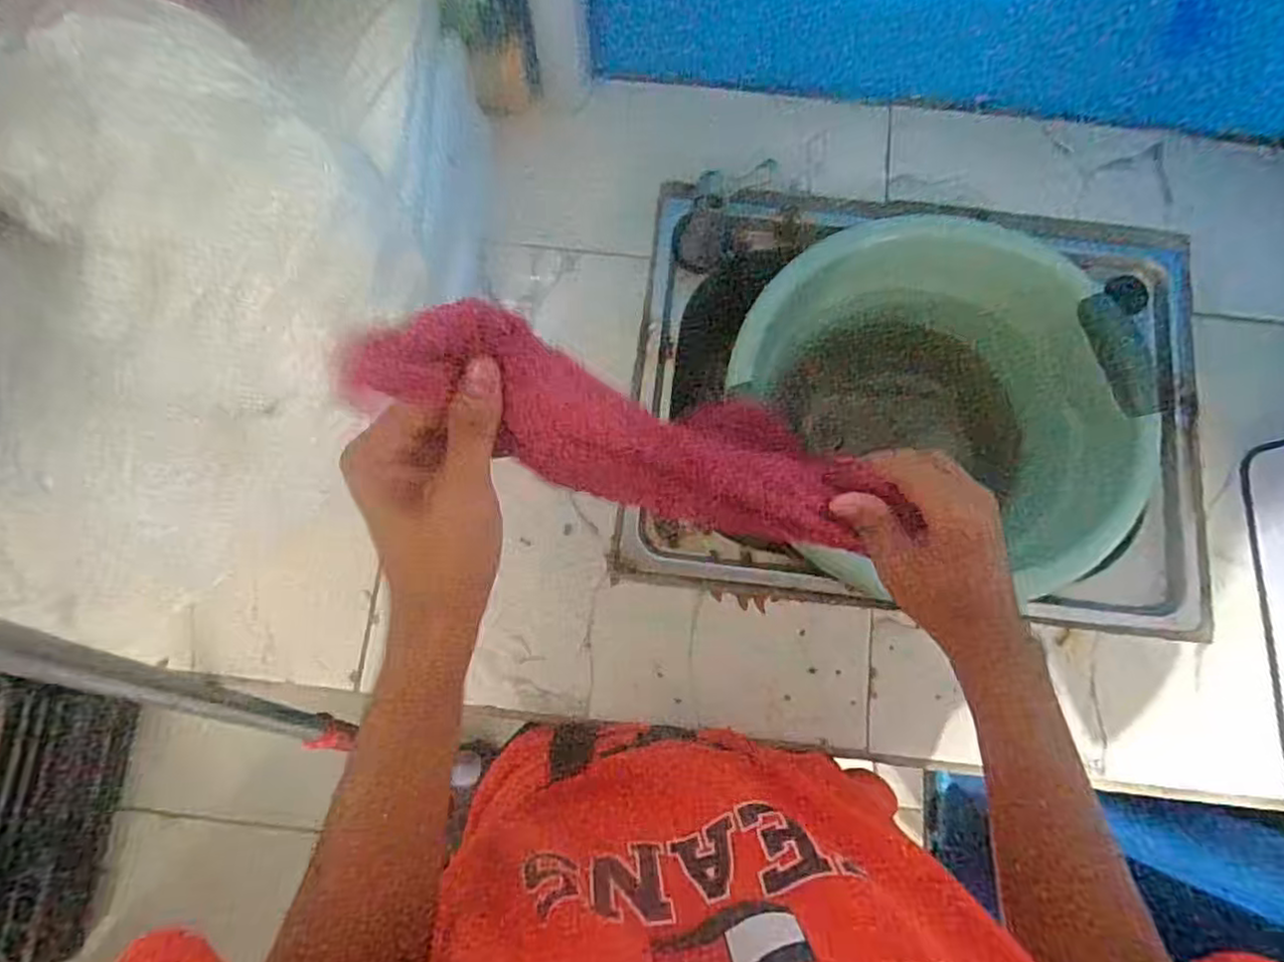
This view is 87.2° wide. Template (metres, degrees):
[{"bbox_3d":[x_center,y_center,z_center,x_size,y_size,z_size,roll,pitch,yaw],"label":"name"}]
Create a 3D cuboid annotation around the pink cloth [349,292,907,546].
[{"bbox_3d":[0.005,-0.022,0.306,0.254,0.049,0.062,17,76,-28],"label":"pink cloth"}]

